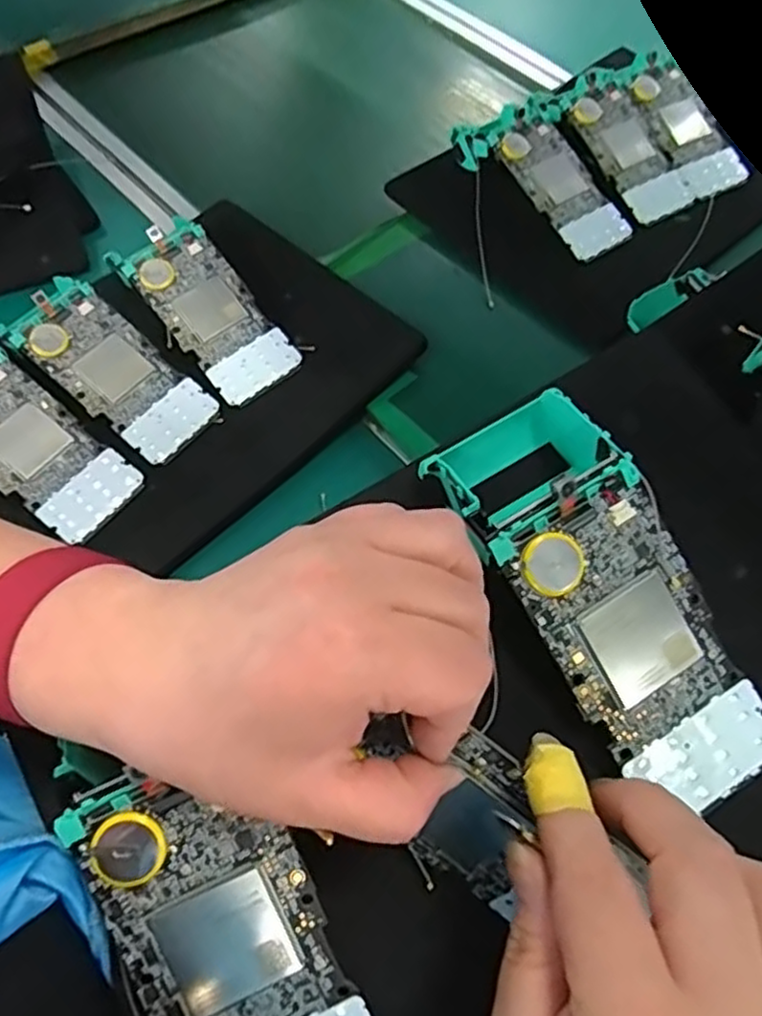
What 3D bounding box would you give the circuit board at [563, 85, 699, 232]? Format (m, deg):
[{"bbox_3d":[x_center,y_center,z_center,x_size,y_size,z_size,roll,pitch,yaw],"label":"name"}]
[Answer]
[{"bbox_3d":[0.222,-0.313,0.613,0.064,0.007,0.128,-30,85,-17],"label":"circuit board"}]

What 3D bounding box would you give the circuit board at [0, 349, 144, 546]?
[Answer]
[{"bbox_3d":[-0.242,-0.047,0.462,0.158,0.015,0.069,43,66,-3],"label":"circuit board"}]

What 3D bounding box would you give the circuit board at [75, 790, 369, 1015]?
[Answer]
[{"bbox_3d":[-0.050,0.158,0.238,0.065,0.005,0.126,-24,93,-7],"label":"circuit board"}]

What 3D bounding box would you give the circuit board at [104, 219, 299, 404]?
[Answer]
[{"bbox_3d":[-0.128,-0.148,0.516,0.067,0.010,0.148,-38,88,-15],"label":"circuit board"}]

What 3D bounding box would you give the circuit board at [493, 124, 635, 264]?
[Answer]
[{"bbox_3d":[0.158,-0.272,0.590,0.067,0.008,0.128,-31,85,-19],"label":"circuit board"}]

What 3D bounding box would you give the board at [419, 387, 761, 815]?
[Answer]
[{"bbox_3d":[0.098,0.032,0.281,0.085,0.054,0.179,-28,80,-16],"label":"board"}]

